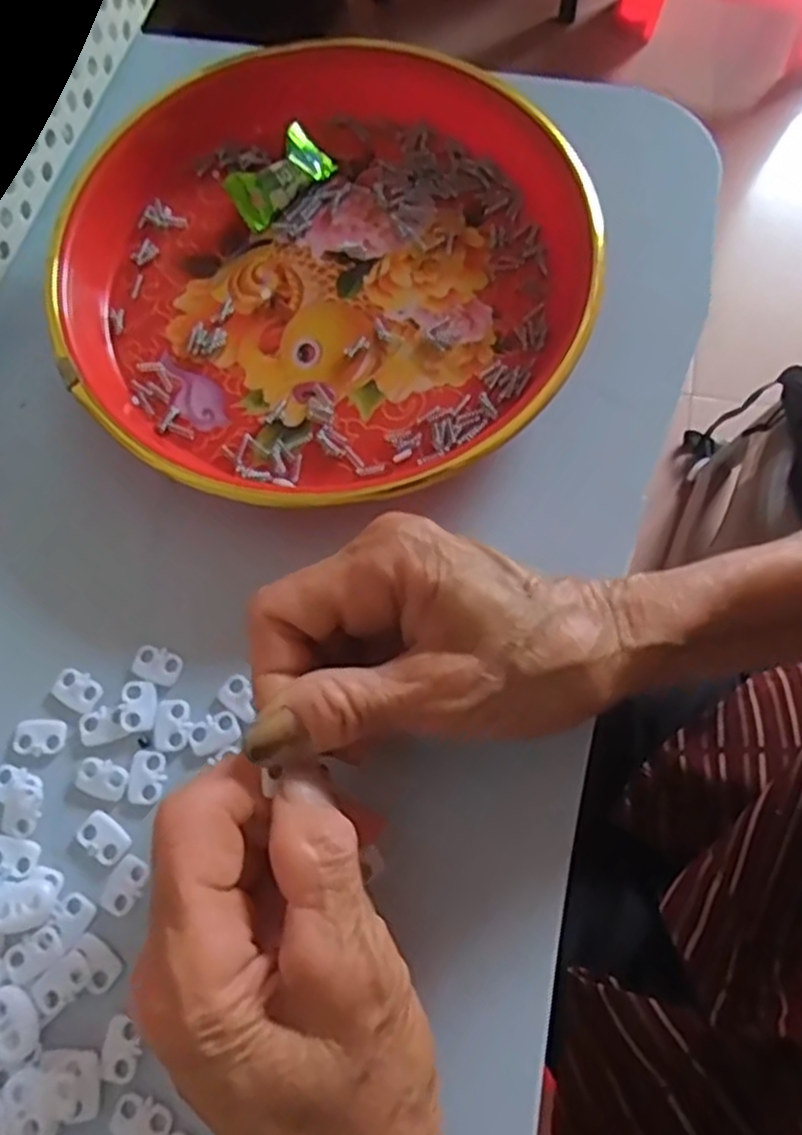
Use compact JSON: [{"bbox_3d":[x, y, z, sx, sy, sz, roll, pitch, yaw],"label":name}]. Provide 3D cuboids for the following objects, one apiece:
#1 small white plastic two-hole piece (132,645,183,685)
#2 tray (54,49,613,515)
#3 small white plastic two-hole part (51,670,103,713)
[{"bbox_3d":[-0.090,0.036,0.281,0.018,0.004,0.012,18,72,8],"label":"small white plastic two-hole piece"},{"bbox_3d":[-0.032,-0.128,0.319,0.213,0.035,0.201,-1,71,2],"label":"tray"},{"bbox_3d":[-0.119,0.044,0.278,0.018,0.004,0.013,32,75,12],"label":"small white plastic two-hole part"}]

